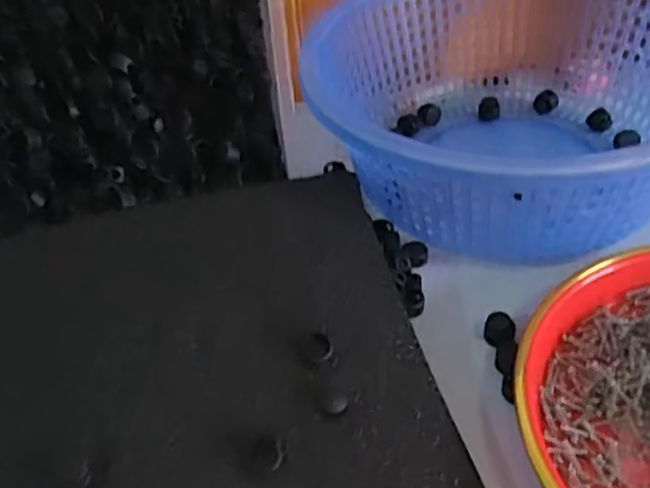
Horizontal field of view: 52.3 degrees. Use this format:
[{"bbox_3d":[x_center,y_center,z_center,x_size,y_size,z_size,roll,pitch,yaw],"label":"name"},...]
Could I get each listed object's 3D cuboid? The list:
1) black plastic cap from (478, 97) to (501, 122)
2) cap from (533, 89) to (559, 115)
[{"bbox_3d":[0.133,-0.109,0.536,0.017,0.018,0.015,5,43,12],"label":"black plastic cap"},{"bbox_3d":[0.178,-0.115,0.533,0.018,0.017,0.012,15,46,21],"label":"cap"}]

